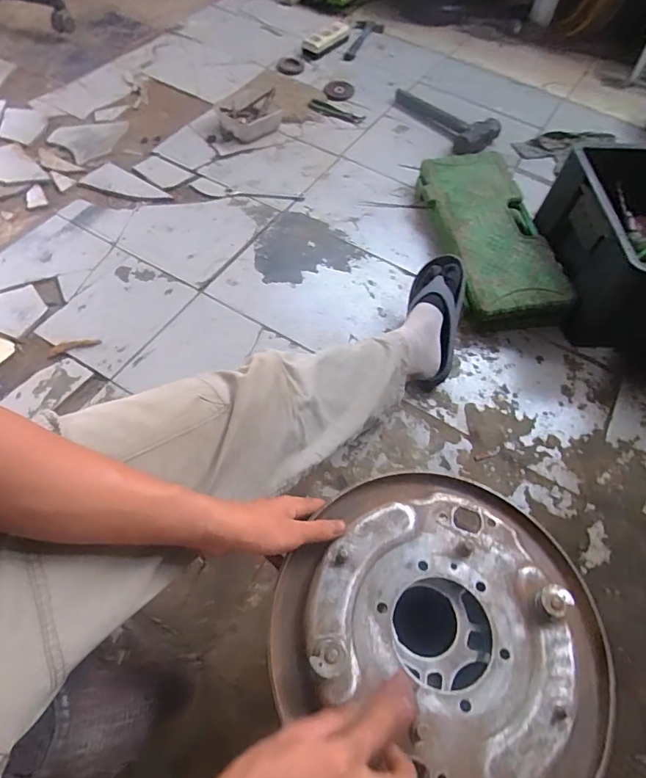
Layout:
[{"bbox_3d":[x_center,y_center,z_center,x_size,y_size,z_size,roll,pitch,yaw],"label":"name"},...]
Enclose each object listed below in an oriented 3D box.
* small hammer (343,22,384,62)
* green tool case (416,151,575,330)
[{"bbox_3d":[0.126,-1.161,1.561,0.093,0.040,0.265,18,59,7],"label":"small hammer"},{"bbox_3d":[0.357,-0.354,1.035,0.213,0.119,0.493,-3,59,-6],"label":"green tool case"}]

